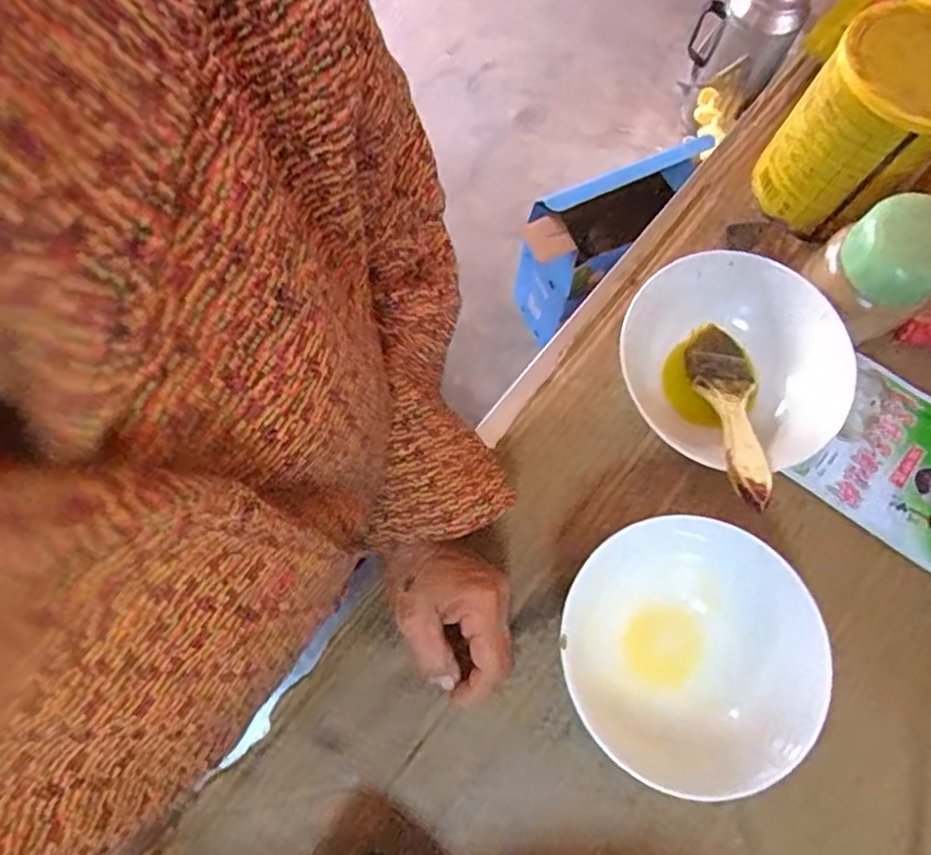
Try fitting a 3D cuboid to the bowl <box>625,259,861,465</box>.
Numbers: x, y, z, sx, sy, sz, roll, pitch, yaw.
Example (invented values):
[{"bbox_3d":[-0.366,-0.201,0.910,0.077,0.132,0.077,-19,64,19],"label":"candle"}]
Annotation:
[{"bbox_3d":[0.187,-0.041,0.472,0.145,0.075,0.146,0,75,-1],"label":"bowl"}]

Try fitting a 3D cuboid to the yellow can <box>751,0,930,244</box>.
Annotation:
[{"bbox_3d":[0.291,-0.220,0.475,0.100,0.122,0.105,42,79,9],"label":"yellow can"}]

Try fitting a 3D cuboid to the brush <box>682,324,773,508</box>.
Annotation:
[{"bbox_3d":[0.176,-0.011,0.429,0.039,0.019,0.150,7,44,1],"label":"brush"}]

